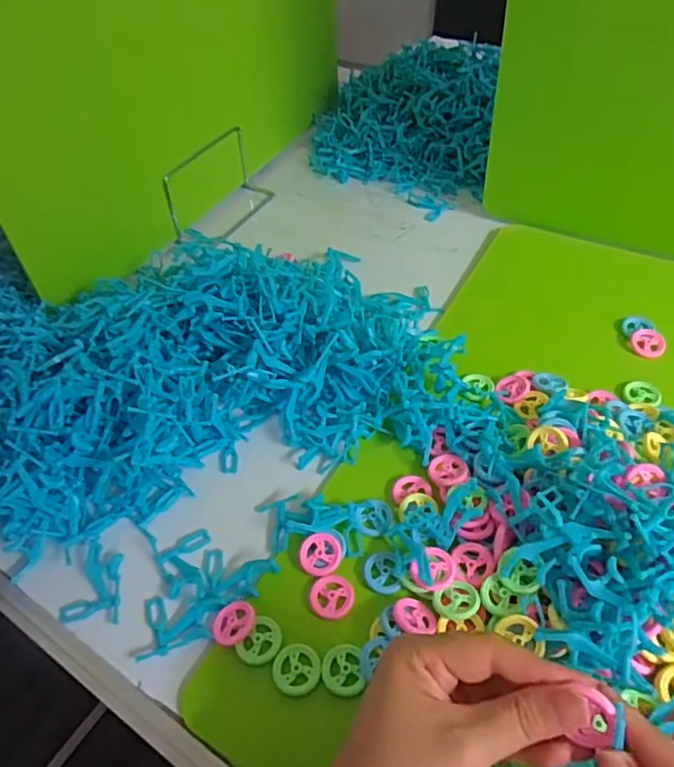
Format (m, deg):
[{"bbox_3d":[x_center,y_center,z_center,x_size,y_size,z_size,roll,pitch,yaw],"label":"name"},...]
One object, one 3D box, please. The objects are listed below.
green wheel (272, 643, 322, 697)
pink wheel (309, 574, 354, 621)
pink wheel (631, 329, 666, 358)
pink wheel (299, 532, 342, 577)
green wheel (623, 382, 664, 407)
[{"bbox_3d":[-0.025,0.178,0.364,0.029,0.004,0.029,-1,46,2],"label":"green wheel"},{"bbox_3d":[-0.004,0.143,0.393,0.030,0.004,0.029,-1,46,2],"label":"pink wheel"},{"bbox_3d":[0.285,-0.037,0.536,0.028,0.009,0.028,-3,50,3],"label":"pink wheel"},{"bbox_3d":[-0.012,0.120,0.412,0.029,0.007,0.029,-1,46,2],"label":"pink wheel"},{"bbox_3d":[0.262,0.009,0.500,0.030,0.004,0.025,4,46,7],"label":"green wheel"}]

